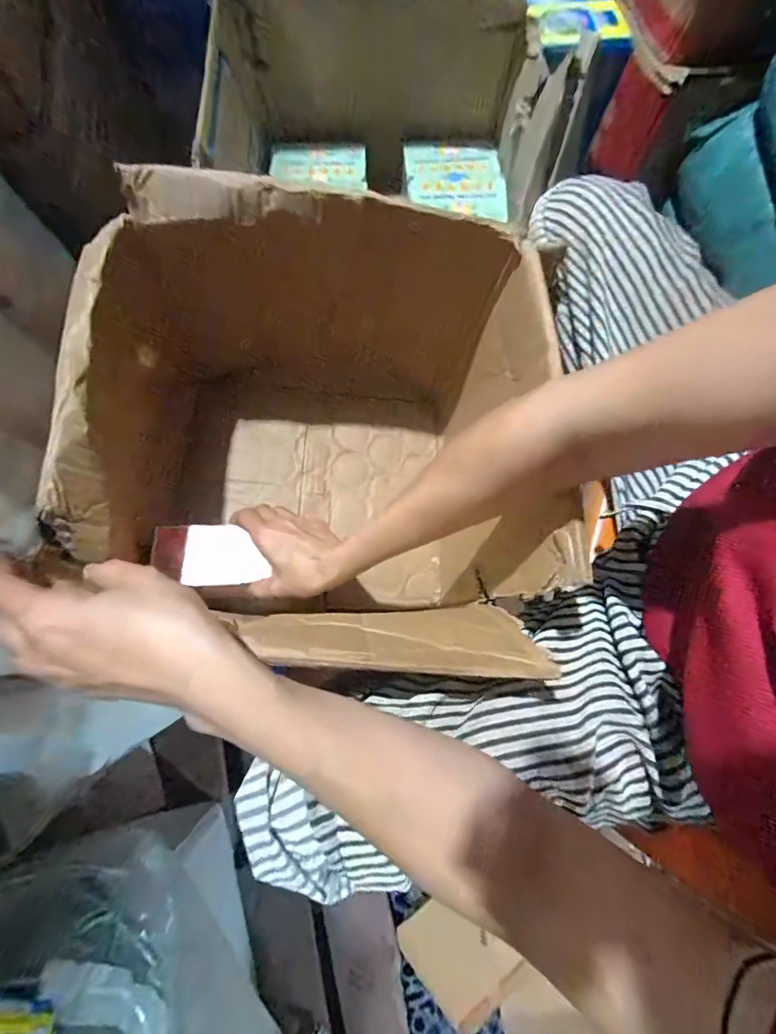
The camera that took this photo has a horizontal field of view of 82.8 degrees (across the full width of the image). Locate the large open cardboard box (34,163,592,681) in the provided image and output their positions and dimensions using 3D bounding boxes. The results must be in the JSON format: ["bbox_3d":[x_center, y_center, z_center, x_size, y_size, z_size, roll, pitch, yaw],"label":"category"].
[{"bbox_3d":[-0.065,-0.058,0.440,0.355,0.288,0.364,3,78,-1],"label":"large open cardboard box"}]

